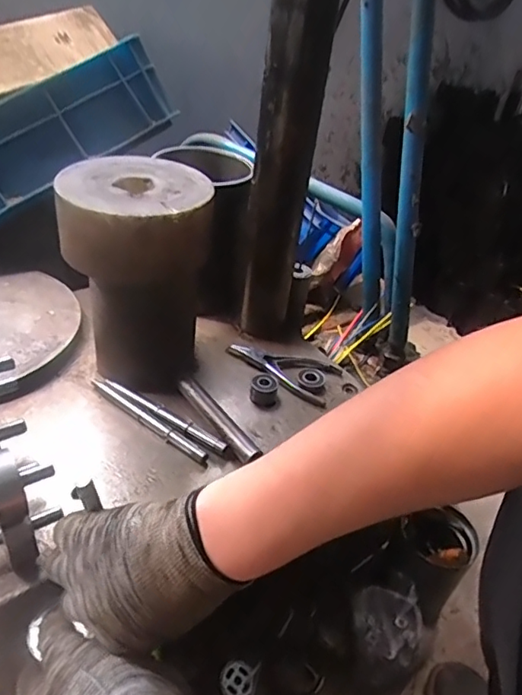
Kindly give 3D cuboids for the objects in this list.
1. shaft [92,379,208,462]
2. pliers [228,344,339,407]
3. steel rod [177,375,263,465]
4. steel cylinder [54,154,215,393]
[{"bbox_3d":[-0.120,0.074,0.570,0.163,0.010,0.013,28,41,25],"label":"shaft"},{"bbox_3d":[0.023,0.021,0.659,0.136,0.014,0.069,21,39,17],"label":"pliers"},{"bbox_3d":[-0.047,0.074,0.571,0.018,0.018,0.132,-20,45,-32],"label":"steel rod"},{"bbox_3d":[-0.128,-0.070,0.585,0.141,0.219,0.144,-2,38,-13],"label":"steel cylinder"}]

